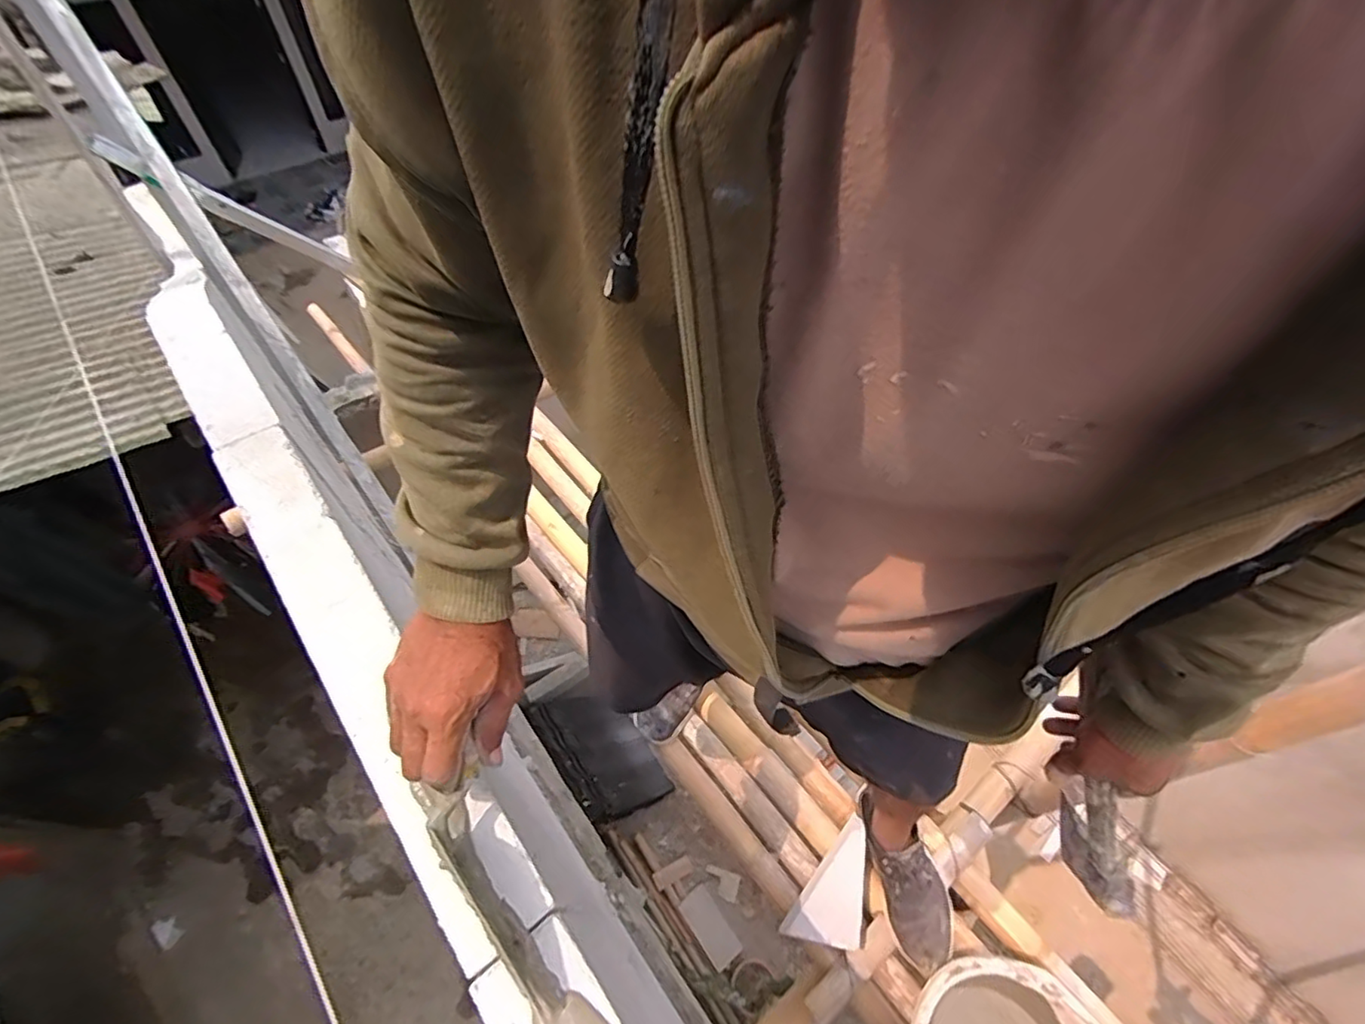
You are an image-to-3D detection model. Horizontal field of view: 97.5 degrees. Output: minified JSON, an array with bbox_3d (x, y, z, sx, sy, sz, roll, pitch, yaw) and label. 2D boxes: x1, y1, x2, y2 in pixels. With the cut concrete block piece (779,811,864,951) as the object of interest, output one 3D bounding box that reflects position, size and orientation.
[{"bbox_3d":[0.257,0.654,1.089,0.130,0.075,0.216,12,58,4],"label":"cut concrete block piece"}]

